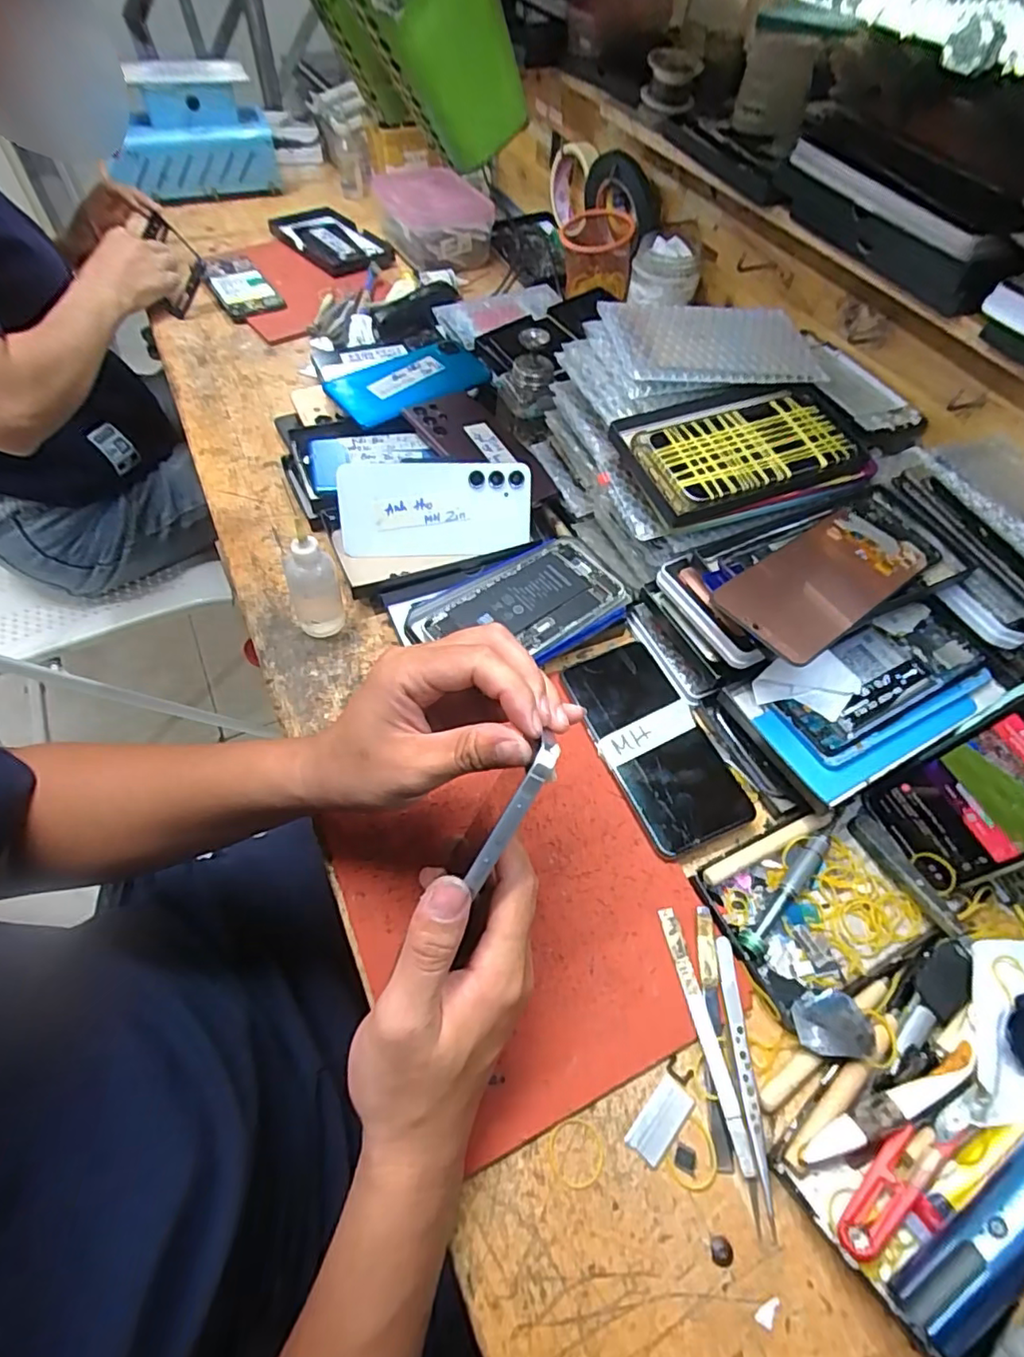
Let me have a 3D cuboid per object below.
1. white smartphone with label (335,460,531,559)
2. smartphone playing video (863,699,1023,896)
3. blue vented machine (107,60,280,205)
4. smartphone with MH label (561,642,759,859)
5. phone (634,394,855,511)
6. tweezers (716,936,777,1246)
[{"bbox_3d":[-0.065,-0.145,0.511,0.161,0.077,0.008,-5,25,-6],"label":"white smartphone with label"},{"bbox_3d":[0.290,0.069,0.352,0.009,0.147,0.076,-7,56,-30],"label":"smartphone playing video"},{"bbox_3d":[-0.462,-0.775,0.842,0.228,0.152,0.121,-18,61,-10],"label":"blue vented machine"},{"bbox_3d":[0.102,0.044,0.435,0.075,0.011,0.160,-17,59,-14],"label":"smartphone with MH label"},{"bbox_3d":[0.175,-0.174,0.449,0.160,0.012,0.083,-15,69,-10],"label":"phone"},{"bbox_3d":[0.128,0.217,0.329,0.010,0.009,0.135,3,56,-2],"label":"tweezers"}]

